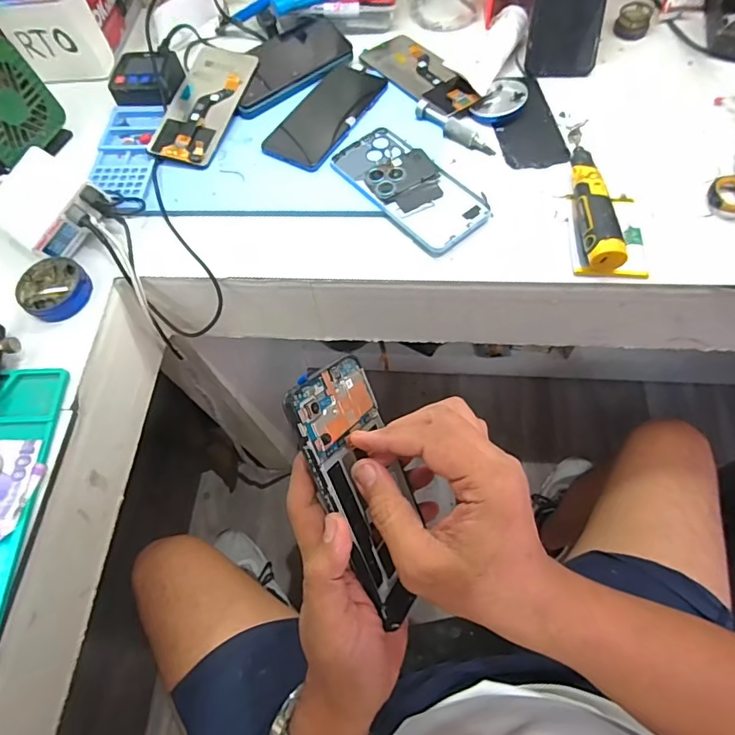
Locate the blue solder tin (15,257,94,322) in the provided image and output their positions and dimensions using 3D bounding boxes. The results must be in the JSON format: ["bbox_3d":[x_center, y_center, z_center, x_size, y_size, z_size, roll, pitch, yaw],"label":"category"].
[{"bbox_3d":[-0.300,-0.076,0.460,0.061,0.017,0.059,-2,64,4],"label":"blue solder tin"}]

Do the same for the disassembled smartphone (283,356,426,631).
[{"bbox_3d":[0.001,0.073,0.304,0.007,0.075,0.158,-15,105,34],"label":"disassembled smartphone"}]

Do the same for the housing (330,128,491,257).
[{"bbox_3d":[0.038,-0.184,0.486,0.083,0.012,0.171,-40,68,-14],"label":"housing"}]

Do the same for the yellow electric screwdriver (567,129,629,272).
[{"bbox_3d":[0.211,-0.167,0.452,0.034,0.038,0.173,2,65,6],"label":"yellow electric screwdriver"}]

